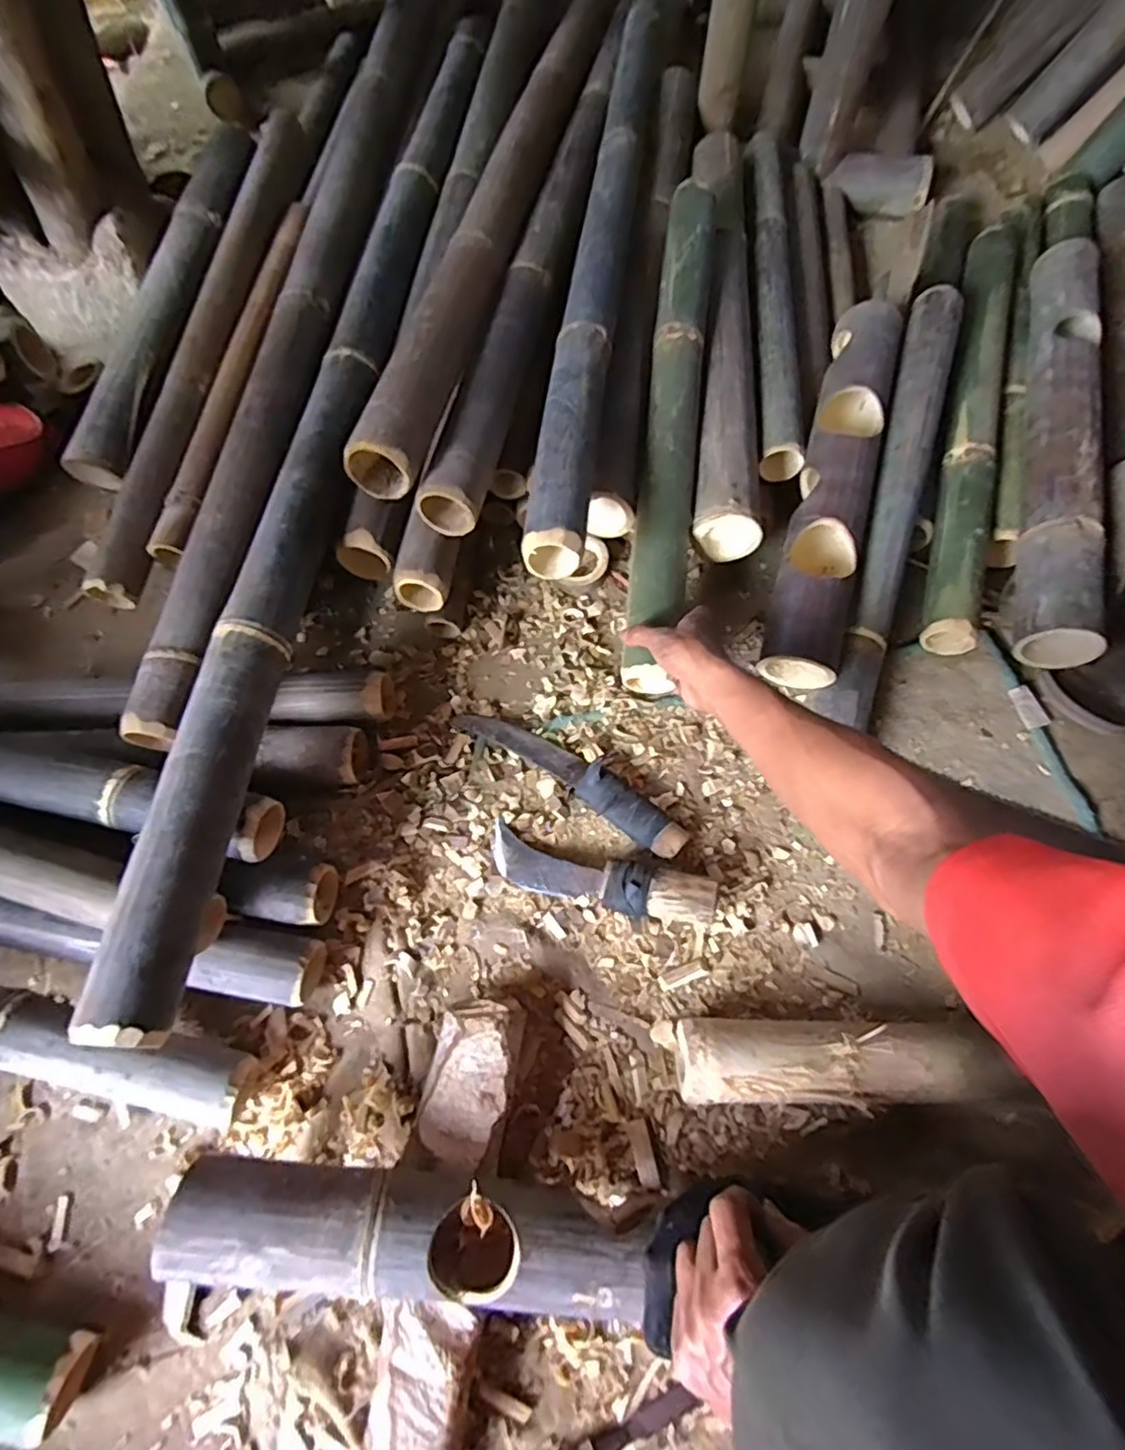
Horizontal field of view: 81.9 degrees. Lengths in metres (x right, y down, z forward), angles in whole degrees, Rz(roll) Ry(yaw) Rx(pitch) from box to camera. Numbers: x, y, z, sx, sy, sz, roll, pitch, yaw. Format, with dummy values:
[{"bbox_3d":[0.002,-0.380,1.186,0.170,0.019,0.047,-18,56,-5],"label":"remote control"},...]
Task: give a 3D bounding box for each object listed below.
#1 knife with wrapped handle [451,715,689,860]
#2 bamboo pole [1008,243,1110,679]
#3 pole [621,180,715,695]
[{"bbox_3d":[0.008,0.049,0.715,0.288,0.034,0.050,32,70,15],"label":"knife with wrapped handle"},{"bbox_3d":[0.590,-0.356,0.772,0.076,0.088,0.625,14,67,8],"label":"bamboo pole"},{"bbox_3d":[0.128,-0.355,0.760,0.066,0.057,0.641,6,80,4],"label":"pole"}]

